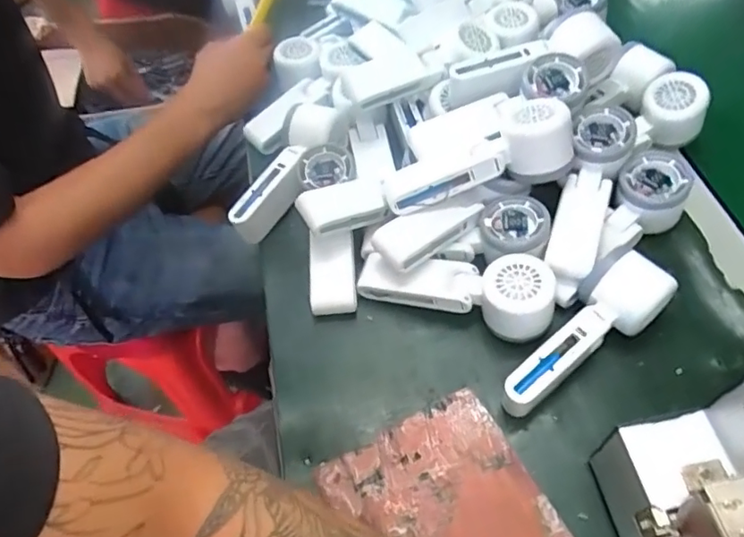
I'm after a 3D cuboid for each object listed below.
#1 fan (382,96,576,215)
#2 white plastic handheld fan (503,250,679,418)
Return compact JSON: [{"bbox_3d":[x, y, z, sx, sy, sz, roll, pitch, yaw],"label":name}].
[{"bbox_3d":[0.092,-0.096,0.474,0.167,0.055,0.061,-18,56,8],"label":"fan"},{"bbox_3d":[0.159,0.050,0.428,0.159,0.058,0.055,-30,59,-14],"label":"white plastic handheld fan"}]

